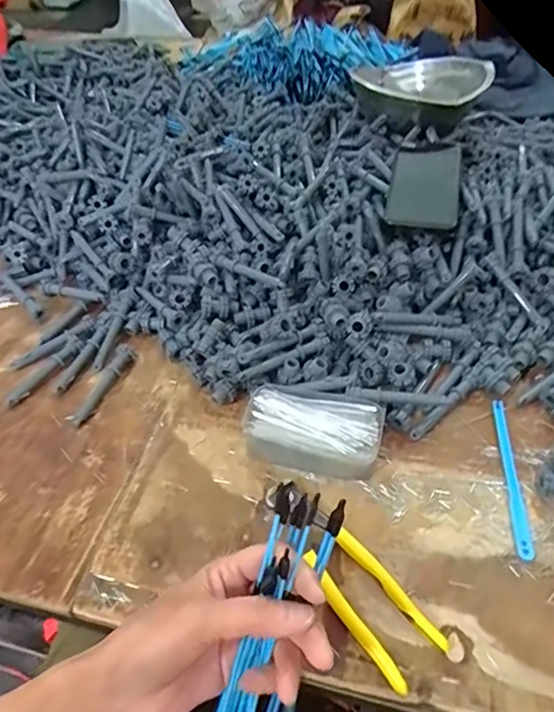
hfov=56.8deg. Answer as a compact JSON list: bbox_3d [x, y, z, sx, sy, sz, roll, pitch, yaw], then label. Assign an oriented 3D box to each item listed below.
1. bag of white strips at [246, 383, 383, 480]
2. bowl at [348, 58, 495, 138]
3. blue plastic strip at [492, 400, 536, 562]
[{"bbox_3d":[0.031,0.067,0.450,0.117,0.036,0.074,8,50,11],"label":"bag of white strips"},{"bbox_3d":[0.193,-0.375,0.716,0.152,0.053,0.192,-17,50,-11],"label":"bowl"},{"bbox_3d":[0.195,0.098,0.429,0.014,0.004,0.140,2,49,6],"label":"blue plastic strip"}]

